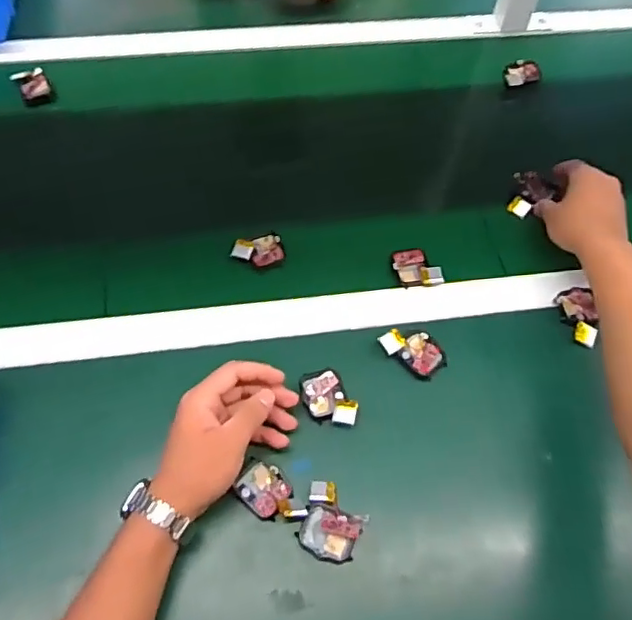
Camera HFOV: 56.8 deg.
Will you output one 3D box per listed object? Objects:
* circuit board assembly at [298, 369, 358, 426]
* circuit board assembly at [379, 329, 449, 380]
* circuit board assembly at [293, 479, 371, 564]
[{"bbox_3d":[0.011,0.080,0.525,0.039,0.013,0.060,-22,63,-15],"label":"circuit board assembly"},{"bbox_3d":[0.094,0.038,0.553,0.044,0.010,0.057,-33,66,-20],"label":"circuit board assembly"},{"bbox_3d":[0.012,0.174,0.478,0.051,0.016,0.053,23,61,11],"label":"circuit board assembly"}]

